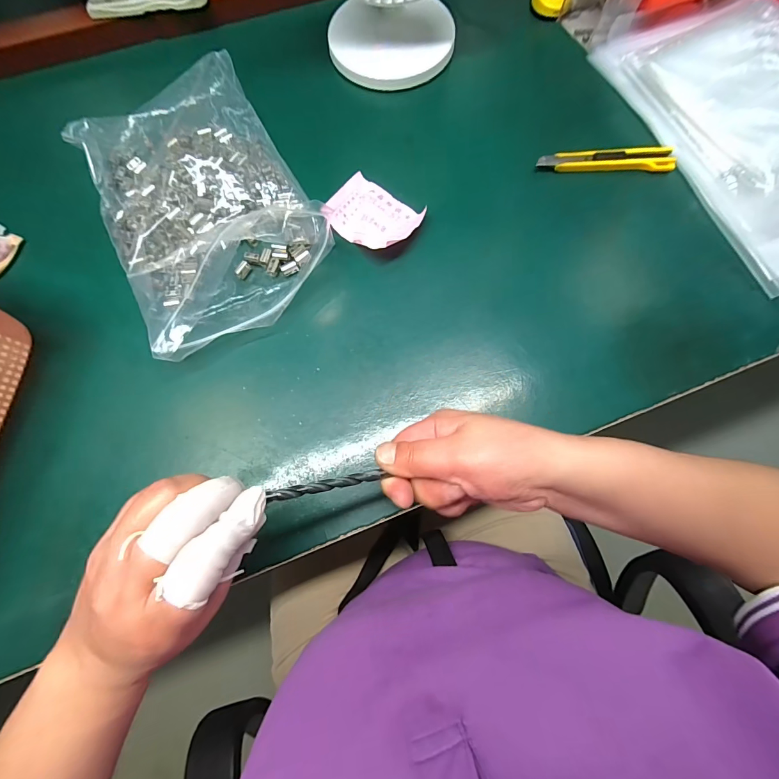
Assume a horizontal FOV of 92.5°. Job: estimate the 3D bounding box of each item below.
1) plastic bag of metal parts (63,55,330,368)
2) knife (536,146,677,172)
[{"bbox_3d":[-0.177,-0.180,0.348,0.177,0.040,0.292,-29,75,-8],"label":"plastic bag of metal parts"},{"bbox_3d":[0.205,-0.217,0.353,0.122,0.016,0.018,3,73,2],"label":"knife"}]

